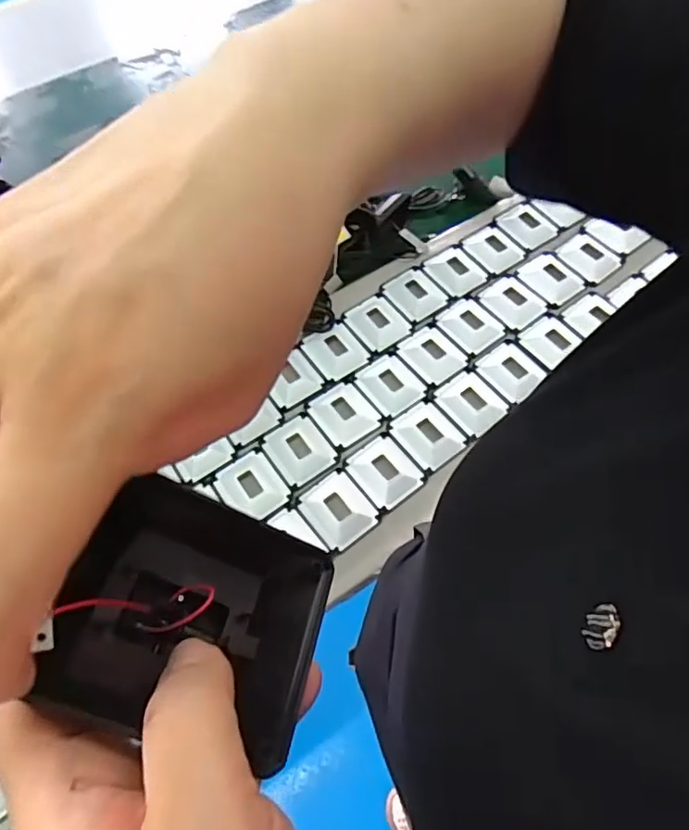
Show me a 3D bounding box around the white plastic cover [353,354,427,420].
[{"bbox_3d":[0.056,-0.039,0.719,0.065,0.009,0.078,-34,63,-17],"label":"white plastic cover"}]

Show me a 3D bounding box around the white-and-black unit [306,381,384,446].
[{"bbox_3d":[-0.002,-0.005,0.697,0.067,0.014,0.079,-30,62,-15],"label":"white-and-black unit"}]

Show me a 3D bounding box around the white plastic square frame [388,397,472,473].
[{"bbox_3d":[0.100,0.020,0.686,0.070,0.021,0.081,-34,63,-16],"label":"white plastic square frame"}]

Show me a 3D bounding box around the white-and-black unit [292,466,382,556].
[{"bbox_3d":[-0.008,0.103,0.642,0.068,0.019,0.083,-35,63,-17],"label":"white-and-black unit"}]

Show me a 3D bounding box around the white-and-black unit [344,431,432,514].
[{"bbox_3d":[0.045,0.062,0.663,0.068,0.018,0.077,-36,64,-18],"label":"white-and-black unit"}]

